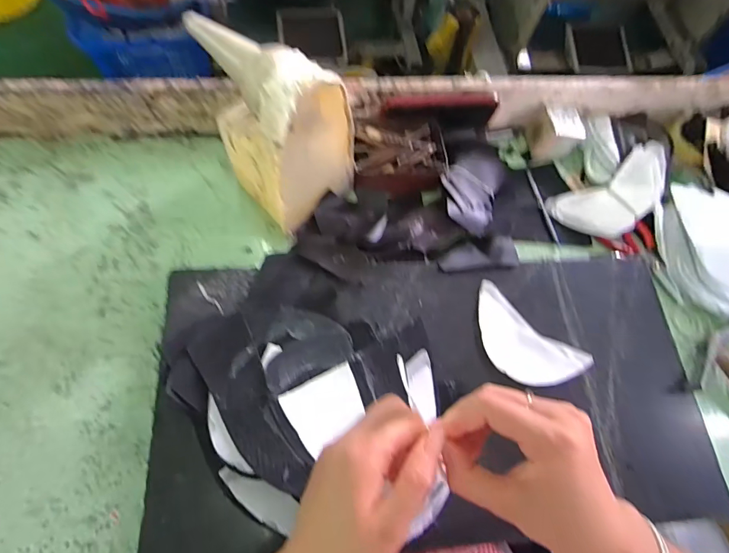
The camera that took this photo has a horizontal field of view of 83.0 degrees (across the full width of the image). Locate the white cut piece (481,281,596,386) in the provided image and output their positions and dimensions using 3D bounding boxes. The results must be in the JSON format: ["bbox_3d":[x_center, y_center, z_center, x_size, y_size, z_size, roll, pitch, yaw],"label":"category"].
[{"bbox_3d":[0.181,0.079,0.475,0.143,0.005,0.078,37,70,9],"label":"white cut piece"}]

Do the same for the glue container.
[{"bbox_3d":[-0.097,-0.183,0.472,0.130,0.208,0.185,-27,72,-16],"label":"glue container"}]

